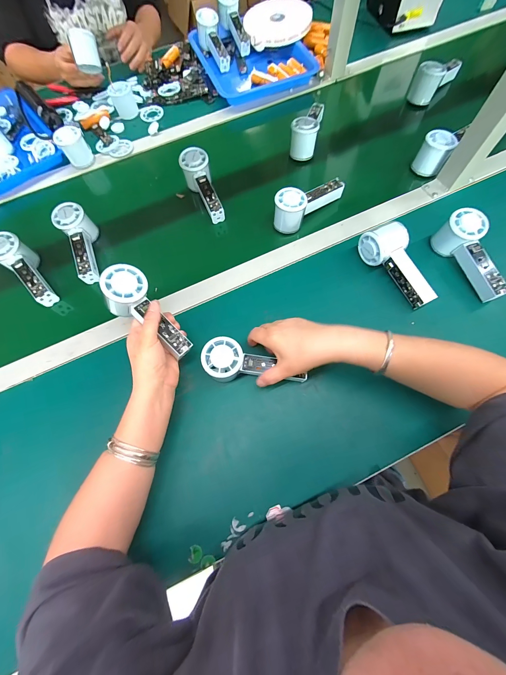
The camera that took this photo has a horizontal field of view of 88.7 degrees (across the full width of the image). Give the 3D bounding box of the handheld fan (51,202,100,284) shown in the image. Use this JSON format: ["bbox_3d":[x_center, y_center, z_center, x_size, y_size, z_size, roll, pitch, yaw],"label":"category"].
[{"bbox_3d":[-0.326,-0.172,0.497,0.053,0.063,0.159,-18,84,-6],"label":"handheld fan"}]

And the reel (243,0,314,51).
[{"bbox_3d":[0.065,-0.830,0.678,0.167,0.020,0.160,-20,79,5],"label":"reel"}]

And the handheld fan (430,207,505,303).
[{"bbox_3d":[0.361,-0.133,0.434,0.046,0.068,0.148,-21,85,-7],"label":"handheld fan"}]

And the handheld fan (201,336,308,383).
[{"bbox_3d":[-0.001,0.043,0.384,0.147,0.047,0.055,12,69,-8],"label":"handheld fan"}]

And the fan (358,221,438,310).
[{"bbox_3d":[0.245,-0.120,0.436,0.055,0.053,0.150,-30,83,-10],"label":"fan"}]

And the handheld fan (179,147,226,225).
[{"bbox_3d":[-0.097,-0.301,0.525,0.058,0.048,0.155,-22,87,-7],"label":"handheld fan"}]

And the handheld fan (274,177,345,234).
[{"bbox_3d":[0.105,-0.259,0.499,0.143,0.071,0.052,-36,72,-12],"label":"handheld fan"}]

